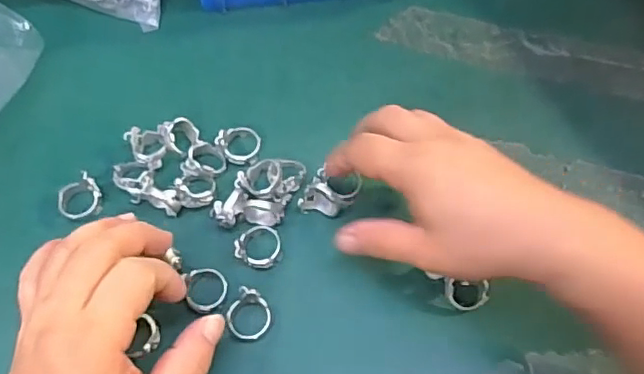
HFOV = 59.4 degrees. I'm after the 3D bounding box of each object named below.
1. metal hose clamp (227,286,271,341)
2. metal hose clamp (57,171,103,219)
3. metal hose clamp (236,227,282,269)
[{"bbox_3d":[-0.041,0.073,0.321,0.024,0.017,0.026,1,64,-1],"label":"metal hose clamp"},{"bbox_3d":[-0.152,0.006,0.352,0.026,0.018,0.023,-31,69,-15],"label":"metal hose clamp"},{"bbox_3d":[-0.038,0.036,0.340,0.025,0.015,0.026,1,64,-1],"label":"metal hose clamp"}]

